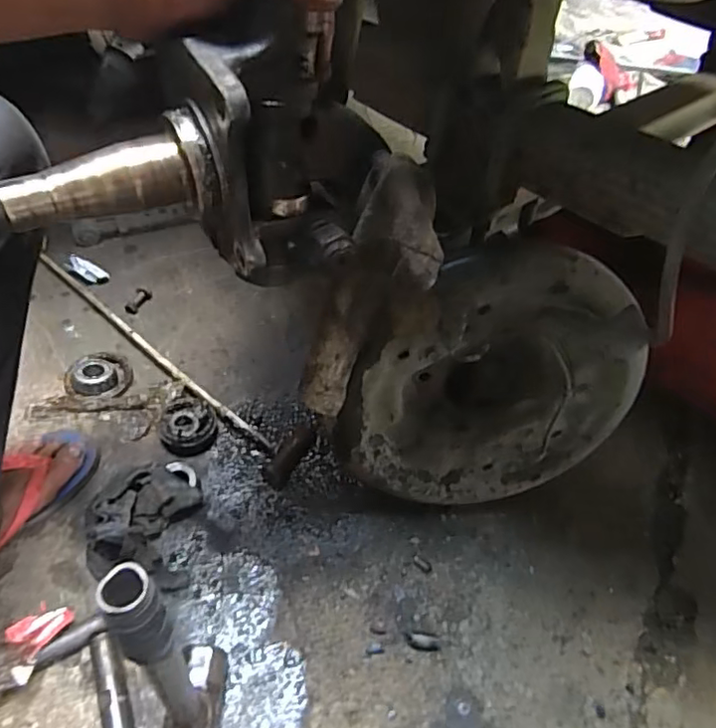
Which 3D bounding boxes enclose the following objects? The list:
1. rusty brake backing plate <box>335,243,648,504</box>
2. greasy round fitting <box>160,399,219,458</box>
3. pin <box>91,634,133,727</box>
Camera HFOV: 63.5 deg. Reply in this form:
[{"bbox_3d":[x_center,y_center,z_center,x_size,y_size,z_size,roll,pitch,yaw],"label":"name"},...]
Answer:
[{"bbox_3d":[0.135,0.022,0.617,0.301,0.300,0.100,-2,49,-8],"label":"rusty brake backing plate"},{"bbox_3d":[-0.221,0.084,0.765,0.070,0.036,0.068,2,50,-3],"label":"greasy round fitting"},{"bbox_3d":[-0.227,0.338,0.547,0.026,0.031,0.160,-17,53,-18],"label":"pin"}]

